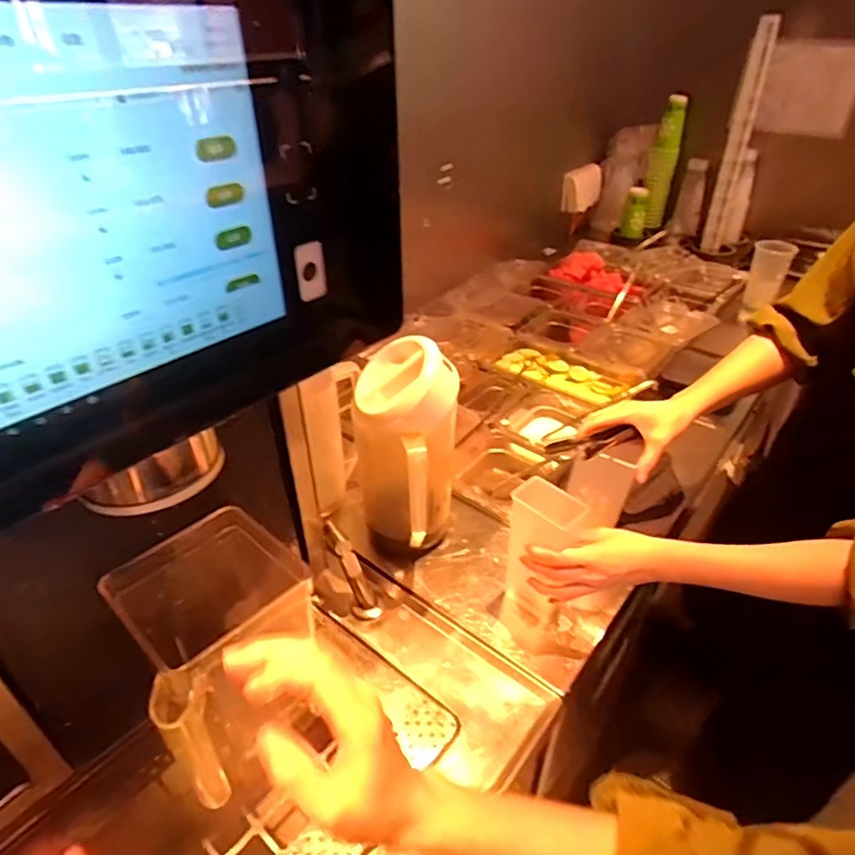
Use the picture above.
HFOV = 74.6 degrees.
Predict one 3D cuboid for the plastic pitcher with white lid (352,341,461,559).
[{"bbox_3d":[-0.026,0.040,0.729,0.121,0.285,0.148,-2,36,-2],"label":"plastic pitcher with white lid"}]

